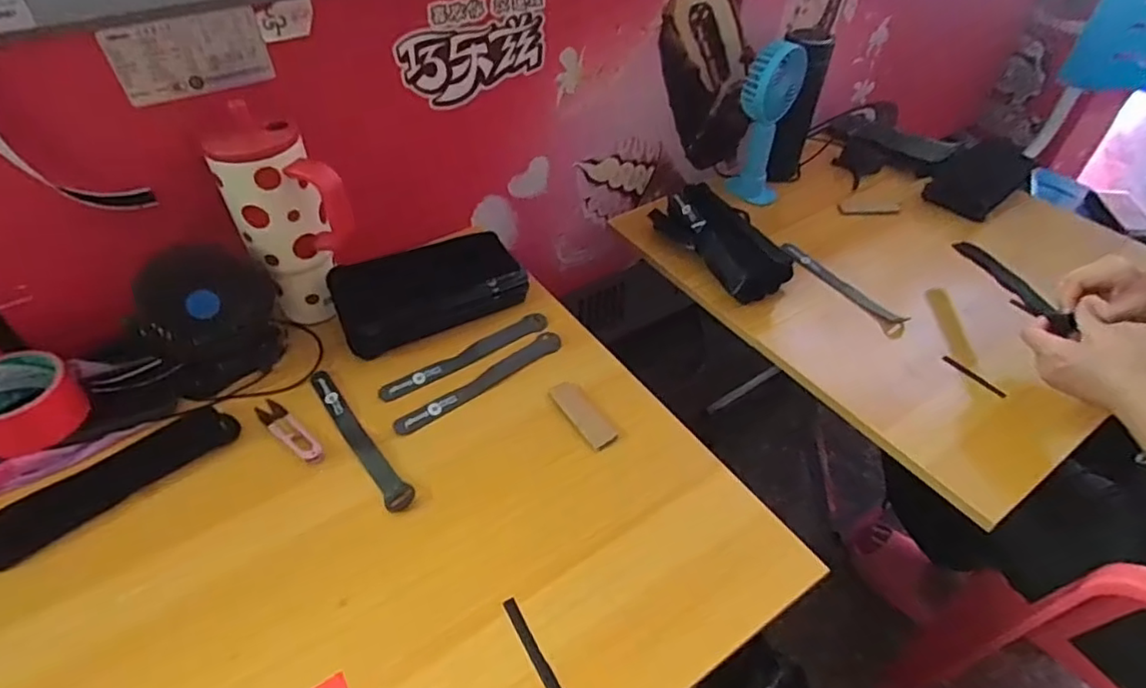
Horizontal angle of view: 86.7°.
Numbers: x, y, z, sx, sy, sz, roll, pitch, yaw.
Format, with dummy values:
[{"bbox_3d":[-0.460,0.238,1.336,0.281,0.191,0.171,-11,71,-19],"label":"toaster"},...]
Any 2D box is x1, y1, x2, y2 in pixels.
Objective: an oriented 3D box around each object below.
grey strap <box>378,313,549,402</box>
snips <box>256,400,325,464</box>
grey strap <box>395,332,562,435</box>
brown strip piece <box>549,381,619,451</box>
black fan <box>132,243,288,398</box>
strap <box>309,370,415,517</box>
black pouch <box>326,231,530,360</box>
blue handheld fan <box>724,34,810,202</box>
[{"bbox_3d":[-0.113,0.011,0.653,0.195,0.006,0.030,-26,44,-23],"label":"grey strap"},{"bbox_3d":[-0.271,0.081,0.580,0.103,0.010,0.022,32,52,27],"label":"snips"},{"bbox_3d":[-0.093,0.038,0.623,0.191,0.011,0.025,-28,52,-26],"label":"grey strap"},{"bbox_3d":[0.011,0.068,0.594,0.032,0.005,0.088,-24,50,-23],"label":"brown strip piece"},{"bbox_3d":[-0.355,-0.028,0.600,0.116,0.120,0.062,-30,53,-28],"label":"black fan"},{"bbox_3d":[-0.207,0.085,0.576,0.024,0.008,0.198,-30,53,-28],"label":"strap"},{"bbox_3d":[-0.155,-0.060,0.672,0.206,0.076,0.069,-18,48,-18],"label":"black pouch"},{"bbox_3d":[0.277,-0.312,0.884,0.081,0.238,0.083,12,46,10],"label":"blue handheld fan"}]

